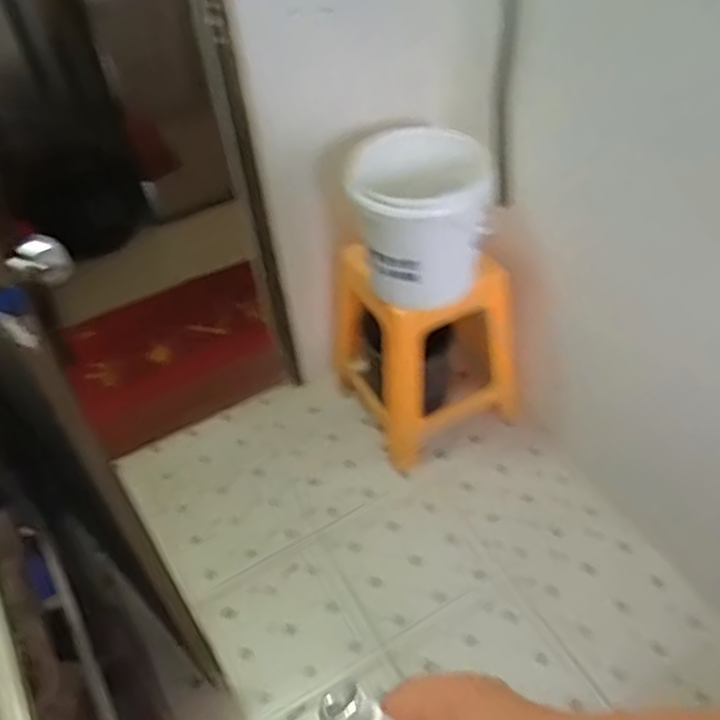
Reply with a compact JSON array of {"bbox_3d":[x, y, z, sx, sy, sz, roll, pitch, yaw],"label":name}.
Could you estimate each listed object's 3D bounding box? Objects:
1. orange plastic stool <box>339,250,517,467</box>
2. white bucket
[{"bbox_3d":[0.136,-0.052,1.560,0.339,0.392,0.330,-20,46,-13],"label":"orange plastic stool"},{"bbox_3d":[0.110,-0.272,1.328,0.257,0.239,0.248,-4,44,4],"label":"white bucket"}]

